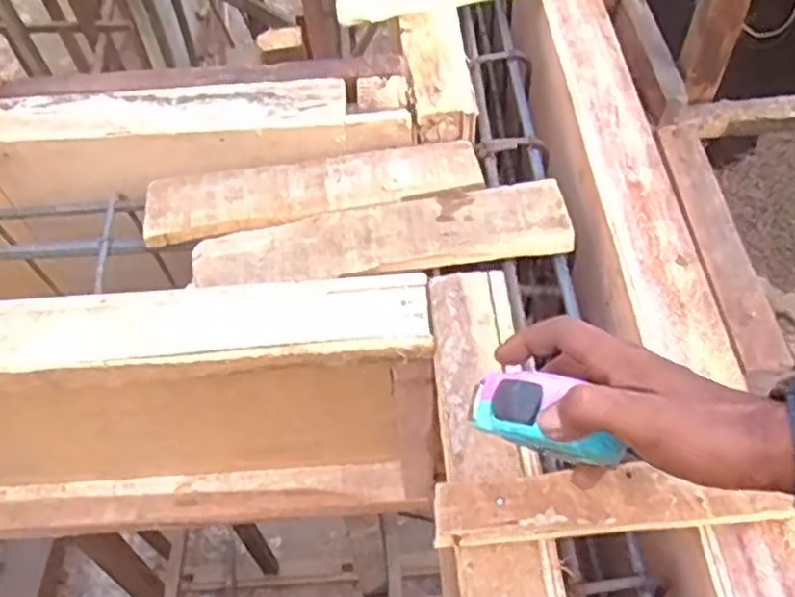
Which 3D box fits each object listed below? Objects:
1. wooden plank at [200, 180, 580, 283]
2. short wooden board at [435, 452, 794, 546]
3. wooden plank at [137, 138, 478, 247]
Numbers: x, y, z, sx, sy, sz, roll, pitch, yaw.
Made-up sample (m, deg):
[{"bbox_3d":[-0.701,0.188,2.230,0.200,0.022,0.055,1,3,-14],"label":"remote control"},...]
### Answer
[{"bbox_3d":[-0.015,-0.056,0.683,0.342,0.023,0.084,-8,56,-2],"label":"wooden plank"},{"bbox_3d":[0.141,0.136,0.495,0.228,0.019,0.044,-2,56,0],"label":"short wooden board"},{"bbox_3d":[-0.083,-0.110,0.728,0.323,0.016,0.075,-11,56,-4],"label":"wooden plank"}]

